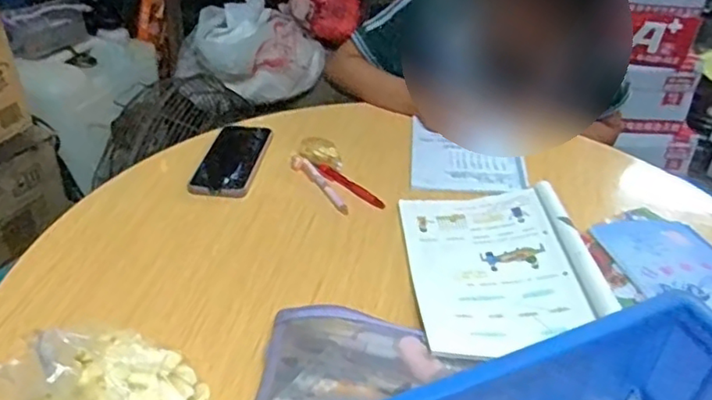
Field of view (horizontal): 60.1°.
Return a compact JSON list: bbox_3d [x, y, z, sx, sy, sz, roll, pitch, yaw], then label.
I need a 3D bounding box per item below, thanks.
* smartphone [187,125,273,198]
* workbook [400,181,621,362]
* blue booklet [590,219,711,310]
[{"bbox_3d":[-0.168,-0.063,0.868,0.083,0.015,0.181,8,36,5],"label":"smartphone"},{"bbox_3d":[0.158,0.066,0.676,0.189,0.034,0.253,2,34,-5],"label":"workbook"},{"bbox_3d":[0.361,0.087,0.648,0.129,0.009,0.219,-9,37,-20],"label":"blue booklet"}]

